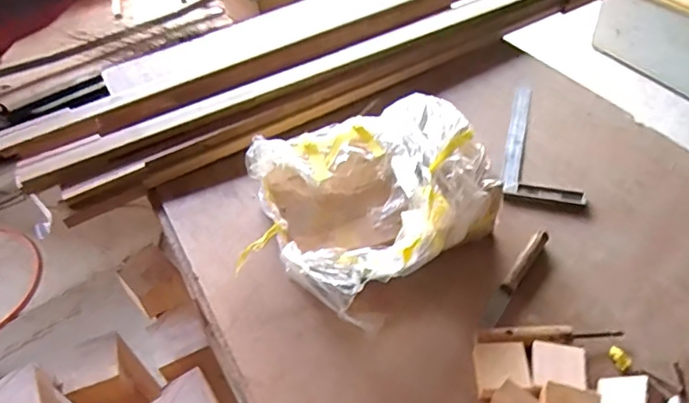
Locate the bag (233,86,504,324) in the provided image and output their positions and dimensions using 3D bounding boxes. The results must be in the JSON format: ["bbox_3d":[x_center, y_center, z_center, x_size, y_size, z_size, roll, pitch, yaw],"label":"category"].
[{"bbox_3d":[0.032,0.004,0.813,0.363,0.137,0.312,-19,49,-10],"label":"bag"}]

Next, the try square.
[{"bbox_3d":[0.352,-0.102,0.963,0.126,0.021,0.286,6,49,13],"label":"try square"}]

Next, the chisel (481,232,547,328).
[{"bbox_3d":[0.241,0.107,0.765,0.022,0.023,0.182,26,57,28],"label":"chisel"}]

